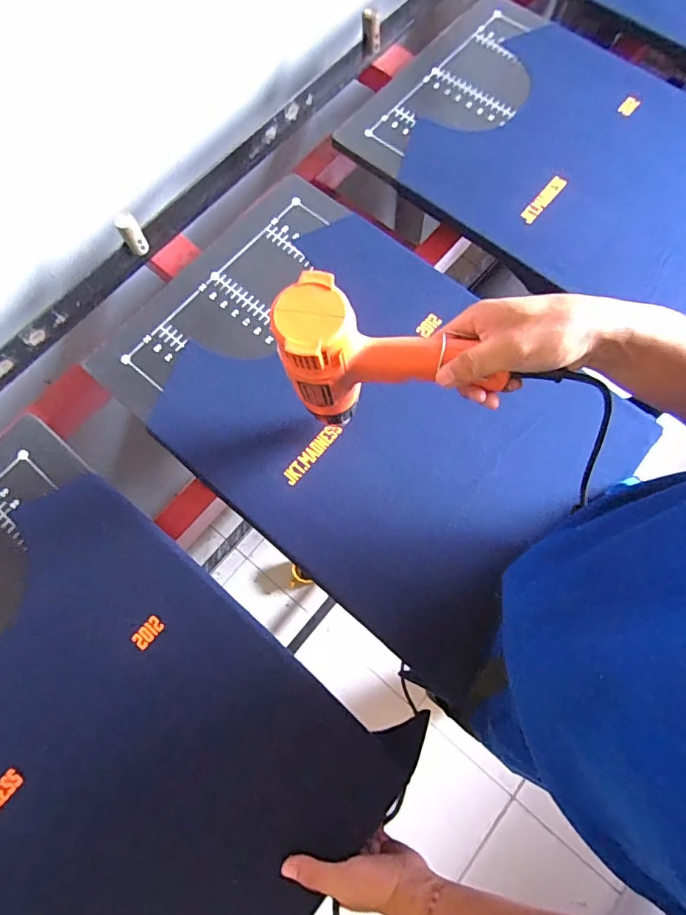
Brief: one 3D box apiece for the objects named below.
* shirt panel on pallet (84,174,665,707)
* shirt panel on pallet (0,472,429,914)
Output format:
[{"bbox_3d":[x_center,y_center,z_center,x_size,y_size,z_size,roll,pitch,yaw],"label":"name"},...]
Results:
[{"bbox_3d":[0.017,-0.077,0.585,0.575,0.017,0.390,40,78,13],"label":"shirt panel on pallet"},{"bbox_3d":[-0.243,0.302,0.489,0.499,0.027,0.404,33,76,11],"label":"shirt panel on pallet"}]

